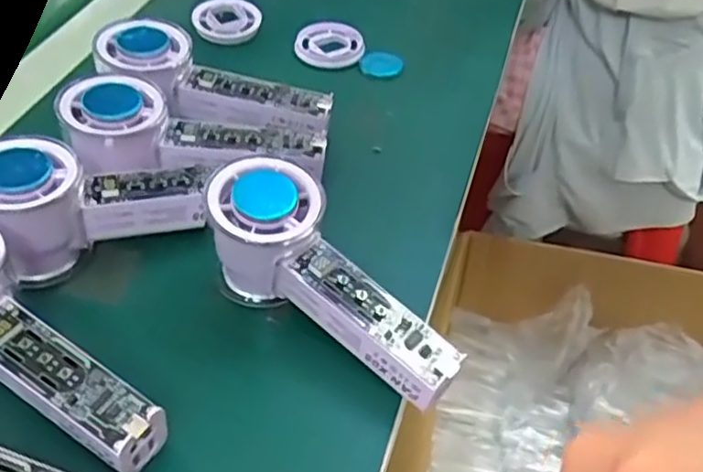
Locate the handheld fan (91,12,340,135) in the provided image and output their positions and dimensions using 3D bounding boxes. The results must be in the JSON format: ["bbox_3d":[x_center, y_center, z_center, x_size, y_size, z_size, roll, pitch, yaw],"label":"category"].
[{"bbox_3d":[-0.087,-0.092,0.433,0.145,0.036,0.053,20,46,-5],"label":"handheld fan"}]

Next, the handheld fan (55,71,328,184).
[{"bbox_3d":[-0.088,-0.059,0.396,0.145,0.034,0.046,7,45,-13],"label":"handheld fan"}]

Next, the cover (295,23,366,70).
[{"bbox_3d":[-0.017,-0.147,0.528,0.052,0.015,0.043,2,46,0],"label":"cover"}]

